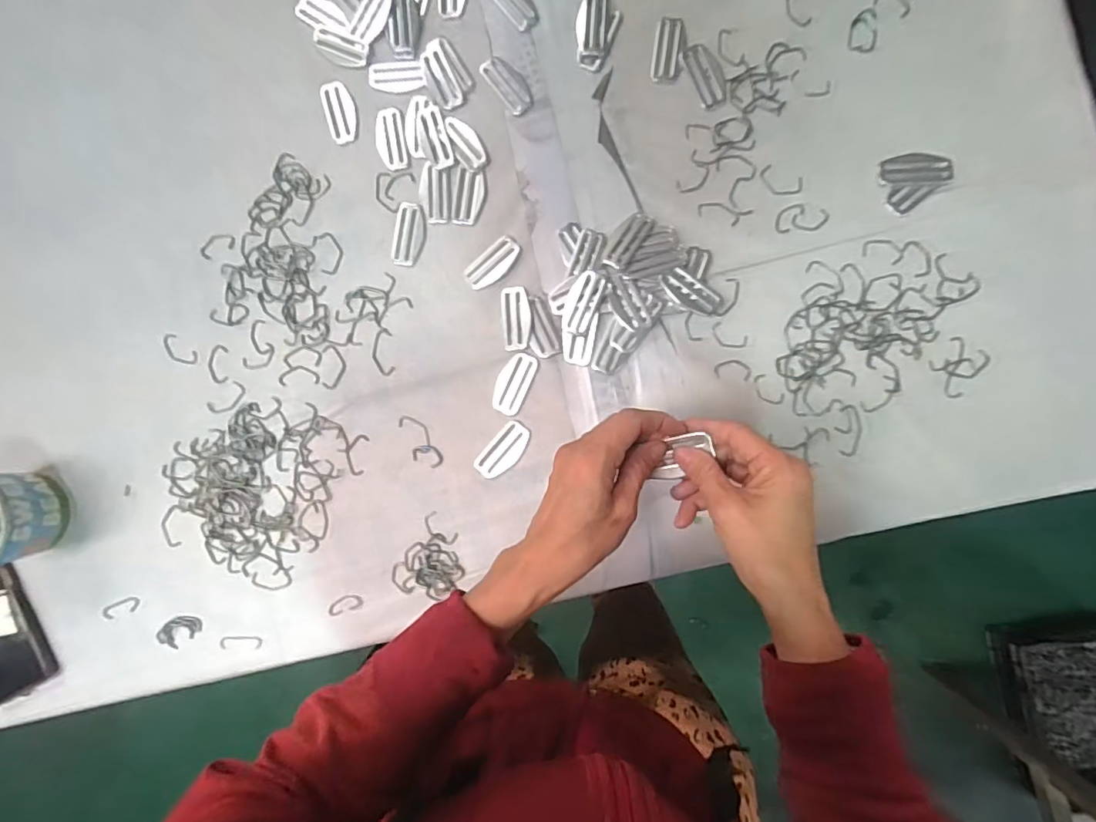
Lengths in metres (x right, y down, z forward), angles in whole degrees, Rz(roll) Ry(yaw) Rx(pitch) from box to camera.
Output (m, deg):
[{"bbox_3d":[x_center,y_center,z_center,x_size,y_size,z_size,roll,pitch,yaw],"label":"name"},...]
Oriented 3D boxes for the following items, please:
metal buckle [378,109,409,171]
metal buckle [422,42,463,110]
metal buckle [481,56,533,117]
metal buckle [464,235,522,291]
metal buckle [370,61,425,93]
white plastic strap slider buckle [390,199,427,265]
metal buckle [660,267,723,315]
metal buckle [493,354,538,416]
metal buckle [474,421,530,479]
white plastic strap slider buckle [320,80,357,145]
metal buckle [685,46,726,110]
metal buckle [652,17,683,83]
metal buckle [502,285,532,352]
[{"bbox_3d":[-0.151,-0.263,0.524,0.027,0.004,0.059,-9,89,4],"label":"metal buckle"},{"bbox_3d":[-0.102,-0.318,0.517,0.026,0.004,0.064,-27,88,4],"label":"metal buckle"},{"bbox_3d":[-0.038,-0.309,0.514,0.028,0.004,0.061,-36,87,3],"label":"metal buckle"},{"bbox_3d":[-0.052,-0.140,0.517,0.059,0.004,0.028,-41,87,3],"label":"metal buckle"},{"bbox_3d":[-0.145,-0.321,0.523,0.056,0.004,0.027,1,90,4],"label":"metal buckle"},{"bbox_3d":[-0.134,-0.171,0.526,0.030,0.004,0.060,11,91,4],"label":"white plastic strap slider buckle"},{"bbox_3d":[0.130,-0.108,0.495,0.059,0.008,0.028,34,92,4],"label":"metal buckle"},{"bbox_3d":[-0.032,-0.026,0.514,0.031,0.004,0.059,24,92,4],"label":"metal buckle"},{"bbox_3d":[-0.042,0.038,0.514,0.030,0.004,0.060,43,93,3],"label":"metal buckle"},{"bbox_3d":[-0.202,-0.290,0.526,0.029,0.004,0.059,-18,88,4],"label":"white plastic strap slider buckle"},{"bbox_3d":[0.145,-0.307,0.496,0.027,0.004,0.058,-21,88,4],"label":"metal buckle"},{"bbox_3d":[0.111,-0.336,0.505,0.023,0.004,0.056,8,90,4],"label":"metal buckle"},{"bbox_3d":[-0.029,-0.087,0.509,0.027,0.007,0.060,-4,89,4],"label":"metal buckle"}]

